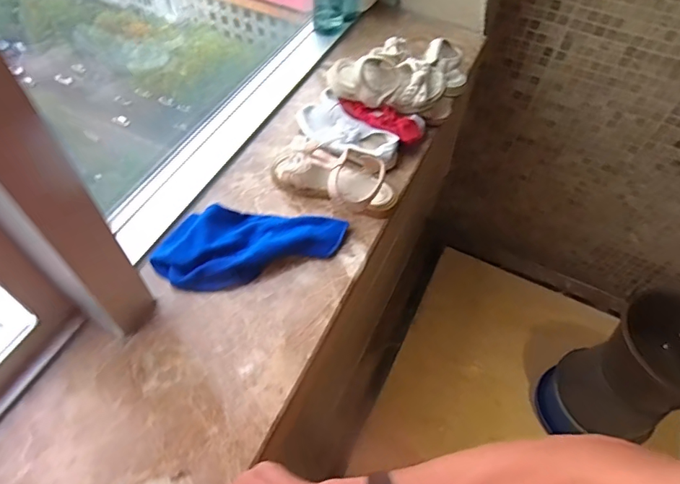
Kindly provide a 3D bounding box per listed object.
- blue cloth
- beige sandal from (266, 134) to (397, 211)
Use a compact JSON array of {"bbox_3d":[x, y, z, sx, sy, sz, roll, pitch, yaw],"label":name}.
[{"bbox_3d":[-0.124,0.000,0.641,0.259,0.035,0.115,-7,56,-8],"label":"blue cloth"},{"bbox_3d":[-0.008,-0.103,0.703,0.199,0.058,0.103,27,58,15],"label":"beige sandal"}]

